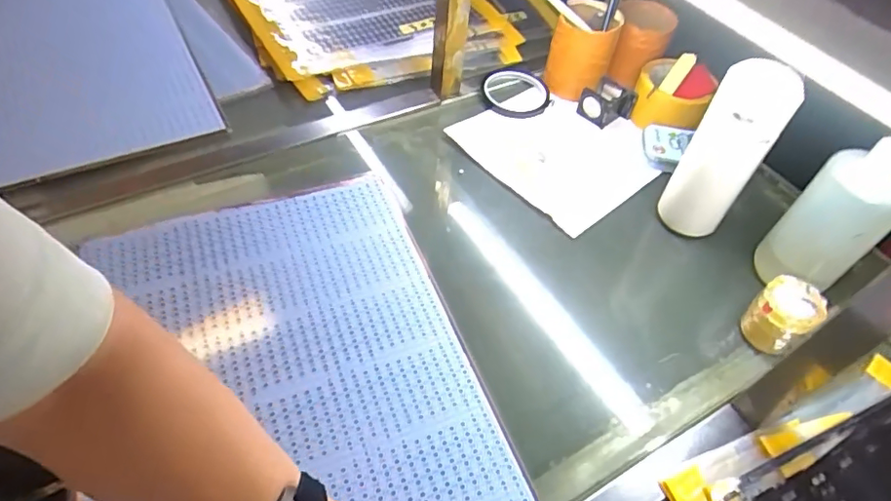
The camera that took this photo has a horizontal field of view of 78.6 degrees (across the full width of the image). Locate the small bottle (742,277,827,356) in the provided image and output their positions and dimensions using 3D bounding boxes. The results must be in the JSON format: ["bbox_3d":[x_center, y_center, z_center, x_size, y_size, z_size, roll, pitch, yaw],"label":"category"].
[{"bbox_3d":[0.309,0.062,0.503,0.047,0.061,0.049,2,51,-3],"label":"small bottle"}]

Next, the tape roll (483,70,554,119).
[{"bbox_3d":[0.096,-0.210,0.735,0.089,0.014,0.097,2,51,-3],"label":"tape roll"}]

